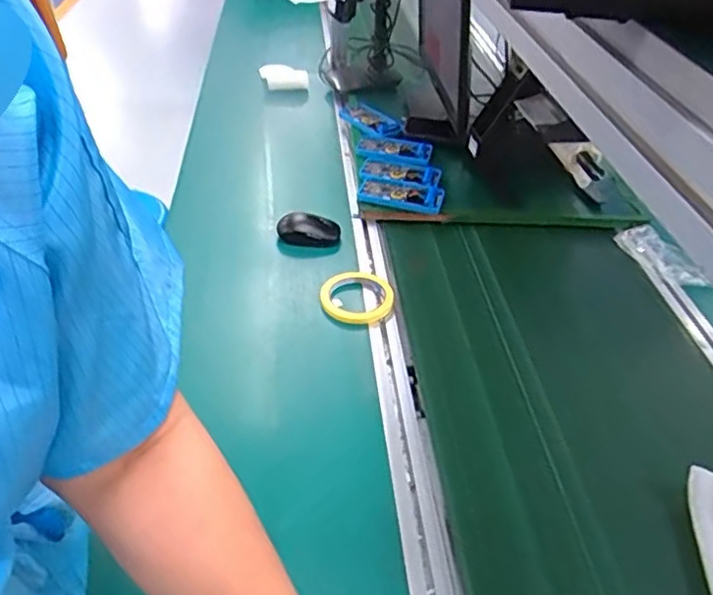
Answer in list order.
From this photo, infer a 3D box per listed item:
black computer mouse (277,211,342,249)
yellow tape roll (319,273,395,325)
[{"bbox_3d":[-0.074,-0.104,0.991,0.097,0.034,0.057,4,40,0],"label":"black computer mouse"},{"bbox_3d":[-0.001,-0.003,0.883,0.107,0.017,0.110,3,40,-2],"label":"yellow tape roll"}]

